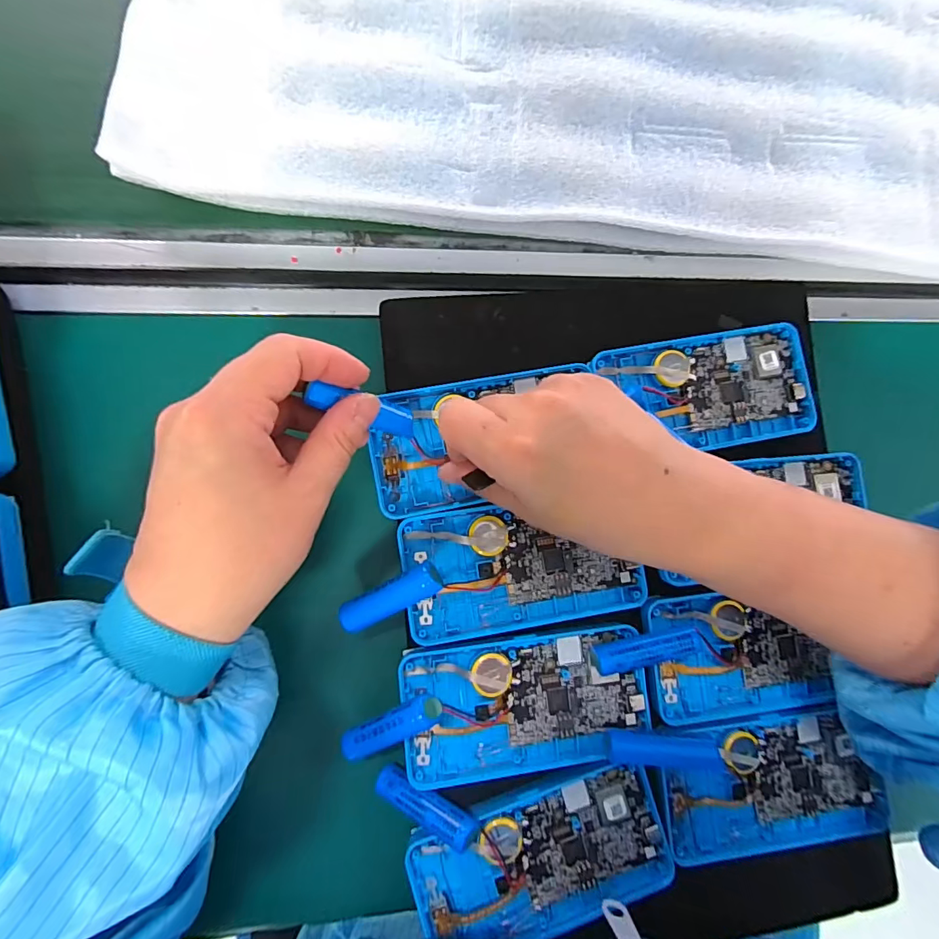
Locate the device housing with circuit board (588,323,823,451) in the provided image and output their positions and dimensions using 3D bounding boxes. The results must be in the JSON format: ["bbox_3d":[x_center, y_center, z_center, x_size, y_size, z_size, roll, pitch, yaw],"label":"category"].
[{"bbox_3d":[0.130,-0.042,0.265,0.114,0.014,0.062,-11,86,-7],"label":"device housing with circuit board"}]

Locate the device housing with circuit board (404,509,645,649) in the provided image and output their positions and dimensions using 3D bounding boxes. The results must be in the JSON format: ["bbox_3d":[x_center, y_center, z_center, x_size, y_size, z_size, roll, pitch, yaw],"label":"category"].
[{"bbox_3d":[0.027,0.048,0.242,0.117,0.009,0.061,-9,86,-7],"label":"device housing with circuit board"}]

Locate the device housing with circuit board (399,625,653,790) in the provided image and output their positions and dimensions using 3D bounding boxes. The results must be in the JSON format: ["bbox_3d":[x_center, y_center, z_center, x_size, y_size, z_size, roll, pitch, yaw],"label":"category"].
[{"bbox_3d":[0.030,0.116,0.232,0.118,0.008,0.064,-5,86,-7],"label":"device housing with circuit board"}]

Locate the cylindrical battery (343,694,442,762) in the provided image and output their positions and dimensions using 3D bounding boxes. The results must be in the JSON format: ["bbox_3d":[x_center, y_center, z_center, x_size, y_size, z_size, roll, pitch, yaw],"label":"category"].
[{"bbox_3d":[-0.037,0.116,0.215,0.051,0.011,0.013,-32,89,15],"label":"cylindrical battery"}]

